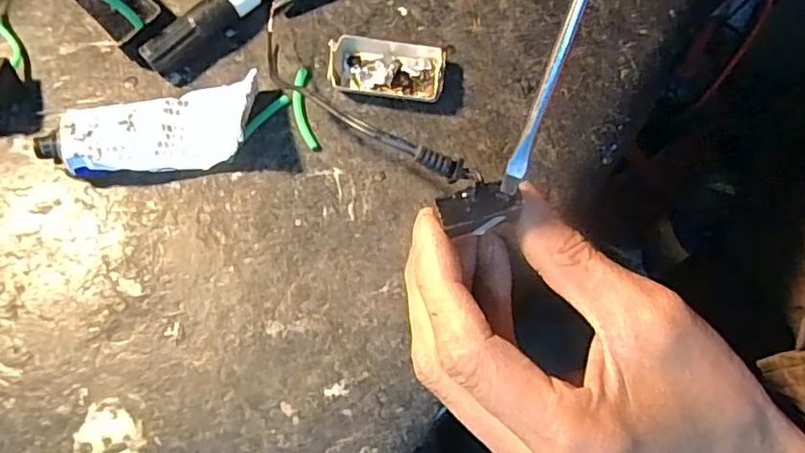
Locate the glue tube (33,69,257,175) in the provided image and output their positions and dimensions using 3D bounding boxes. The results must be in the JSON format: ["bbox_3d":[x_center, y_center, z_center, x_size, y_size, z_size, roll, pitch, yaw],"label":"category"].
[{"bbox_3d":[-0.104,-0.039,0.259,0.088,0.021,0.036,-19,75,-5],"label":"glue tube"}]

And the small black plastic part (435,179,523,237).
[{"bbox_3d":[0.026,-0.007,0.209,0.025,0.004,0.014,-17,75,-4],"label":"small black plastic part"}]

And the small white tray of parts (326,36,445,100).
[{"bbox_3d":[-0.007,-0.071,0.274,0.050,0.011,0.027,7,75,2],"label":"small white tray of parts"}]

